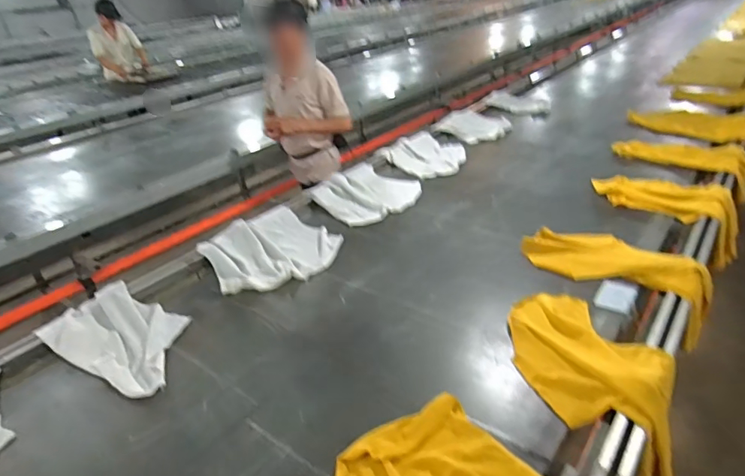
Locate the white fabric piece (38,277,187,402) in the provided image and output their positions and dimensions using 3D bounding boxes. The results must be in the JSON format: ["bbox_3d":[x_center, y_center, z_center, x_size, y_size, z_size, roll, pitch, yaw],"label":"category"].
[{"bbox_3d":[-0.617,0.239,1.223,0.425,0.049,0.250,13,34,30],"label":"white fabric piece"}]

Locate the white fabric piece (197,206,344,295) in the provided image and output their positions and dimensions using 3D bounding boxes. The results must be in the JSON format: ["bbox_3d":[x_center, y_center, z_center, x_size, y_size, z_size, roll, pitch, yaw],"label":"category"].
[{"bbox_3d":[-0.332,0.019,1.564,0.388,0.046,0.428,-21,33,-25],"label":"white fabric piece"}]

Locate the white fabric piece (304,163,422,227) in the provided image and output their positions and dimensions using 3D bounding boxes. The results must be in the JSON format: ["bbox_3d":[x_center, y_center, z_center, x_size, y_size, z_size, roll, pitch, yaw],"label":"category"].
[{"bbox_3d":[-0.034,-0.186,1.866,0.399,0.037,0.407,-28,36,-33],"label":"white fabric piece"}]

